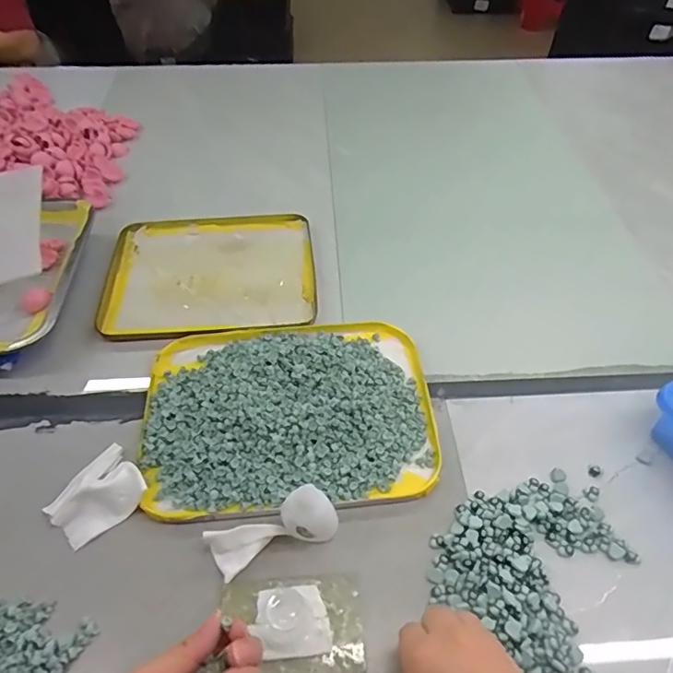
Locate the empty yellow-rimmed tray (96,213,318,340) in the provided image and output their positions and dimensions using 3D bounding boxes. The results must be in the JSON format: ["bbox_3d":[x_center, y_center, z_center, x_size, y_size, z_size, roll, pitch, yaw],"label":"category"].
[{"bbox_3d":[-0.155,-0.086,0.650,0.249,0.015,0.225,-5,50,-4],"label":"empty yellow-rimmed tray"}]

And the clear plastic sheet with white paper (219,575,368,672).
[{"bbox_3d":[-0.032,0.218,0.393,0.104,0.010,0.068,-3,50,-2],"label":"clear plastic sheet with white paper"}]

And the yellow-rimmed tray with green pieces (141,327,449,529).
[{"bbox_3d":[-0.045,0.067,0.509,0.272,0.028,0.207,-6,51,-5],"label":"yellow-rimmed tray with green pieces"}]

